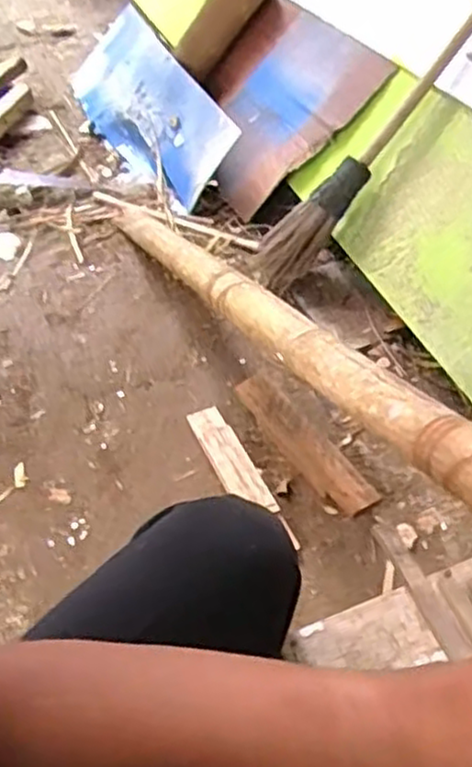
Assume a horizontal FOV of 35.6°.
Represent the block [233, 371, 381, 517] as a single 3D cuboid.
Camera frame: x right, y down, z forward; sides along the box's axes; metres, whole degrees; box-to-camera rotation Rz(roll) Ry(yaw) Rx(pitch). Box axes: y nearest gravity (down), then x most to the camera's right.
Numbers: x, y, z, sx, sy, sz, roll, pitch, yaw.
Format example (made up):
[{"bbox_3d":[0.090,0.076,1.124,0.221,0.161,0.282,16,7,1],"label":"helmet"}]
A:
[{"bbox_3d":[0.101,0.088,1.143,0.065,0.055,0.312,-26,51,-18],"label":"block"}]

